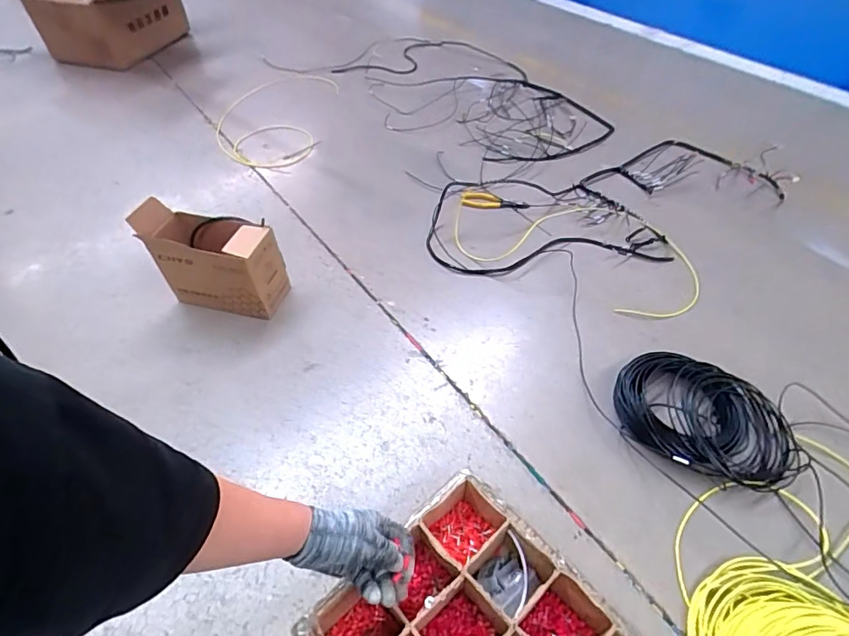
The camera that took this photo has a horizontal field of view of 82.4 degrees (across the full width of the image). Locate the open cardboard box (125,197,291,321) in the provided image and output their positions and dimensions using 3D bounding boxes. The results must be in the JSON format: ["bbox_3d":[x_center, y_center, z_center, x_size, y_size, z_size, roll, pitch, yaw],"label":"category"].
[{"bbox_3d":[-0.408,-0.117,0.950,0.225,0.204,0.111,10,50,10],"label":"open cardboard box"}]

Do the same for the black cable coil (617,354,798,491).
[{"bbox_3d":[0.446,0.159,0.775,0.261,0.056,0.183,11,50,11],"label":"black cable coil"}]

